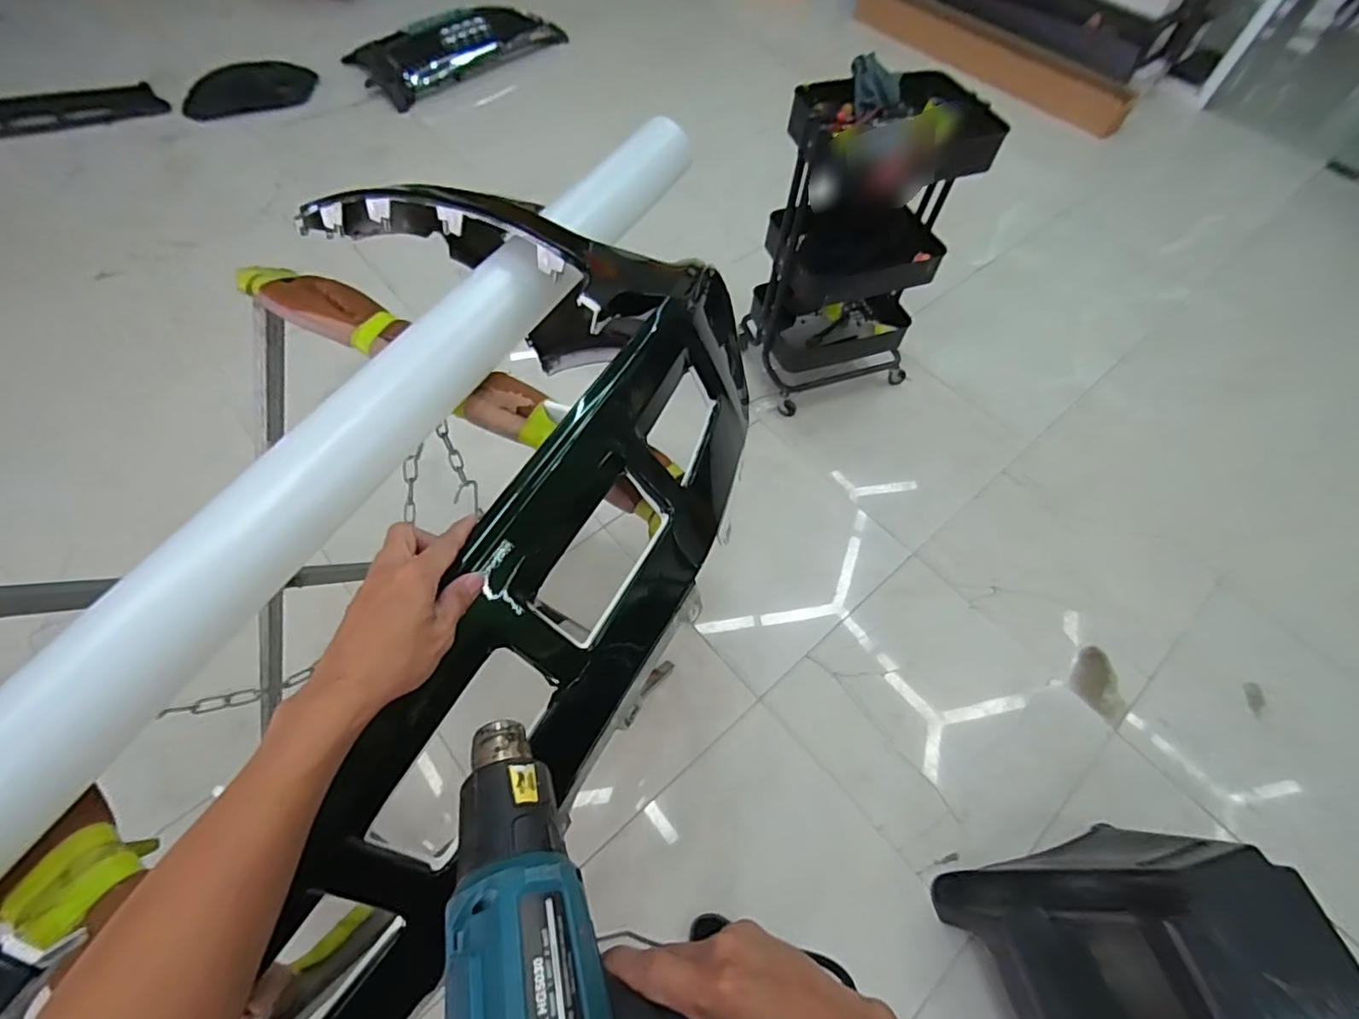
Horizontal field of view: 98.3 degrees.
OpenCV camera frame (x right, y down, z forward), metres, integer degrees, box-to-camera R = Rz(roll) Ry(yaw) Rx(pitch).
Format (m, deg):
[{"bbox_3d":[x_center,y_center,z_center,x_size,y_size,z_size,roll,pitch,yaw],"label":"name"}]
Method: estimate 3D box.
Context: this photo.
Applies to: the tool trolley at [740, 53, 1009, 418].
[{"bbox_3d":[0.469,-0.690,1.590,0.442,0.712,0.346,-18,62,-15],"label":"tool trolley"}]

